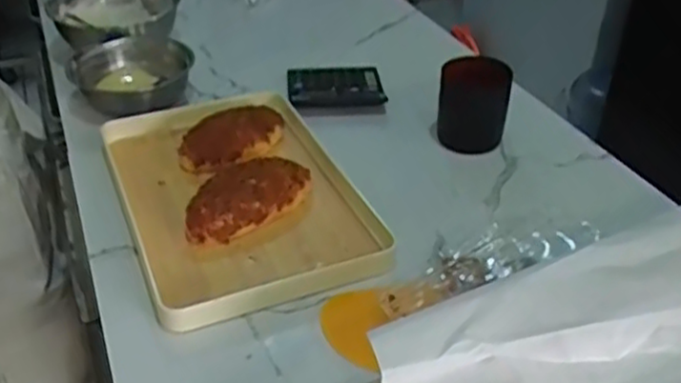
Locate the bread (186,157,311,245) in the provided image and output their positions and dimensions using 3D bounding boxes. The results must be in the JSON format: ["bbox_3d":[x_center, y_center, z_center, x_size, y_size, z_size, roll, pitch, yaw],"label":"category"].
[{"bbox_3d":[-0.093,0.014,0.737,0.140,0.053,0.064,-22,41,-28],"label":"bread"}]

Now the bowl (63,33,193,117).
[{"bbox_3d":[-0.264,-0.148,0.922,0.138,0.064,0.143,0,35,0],"label":"bowl"}]

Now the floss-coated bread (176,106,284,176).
[{"bbox_3d":[-0.119,-0.065,0.825,0.068,0.038,0.136,25,42,32],"label":"floss-coated bread"}]

